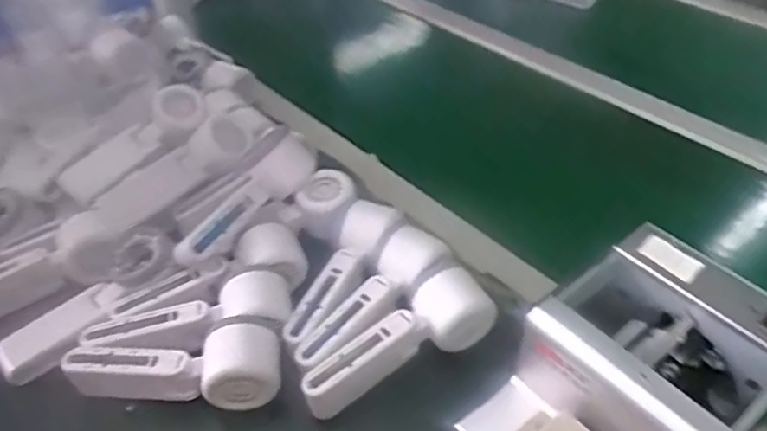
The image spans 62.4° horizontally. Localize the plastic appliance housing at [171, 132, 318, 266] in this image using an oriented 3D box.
[{"bbox_3d":[-0.132,-0.017,0.582,0.056,0.046,0.160,21,57,27],"label":"plastic appliance housing"}]

